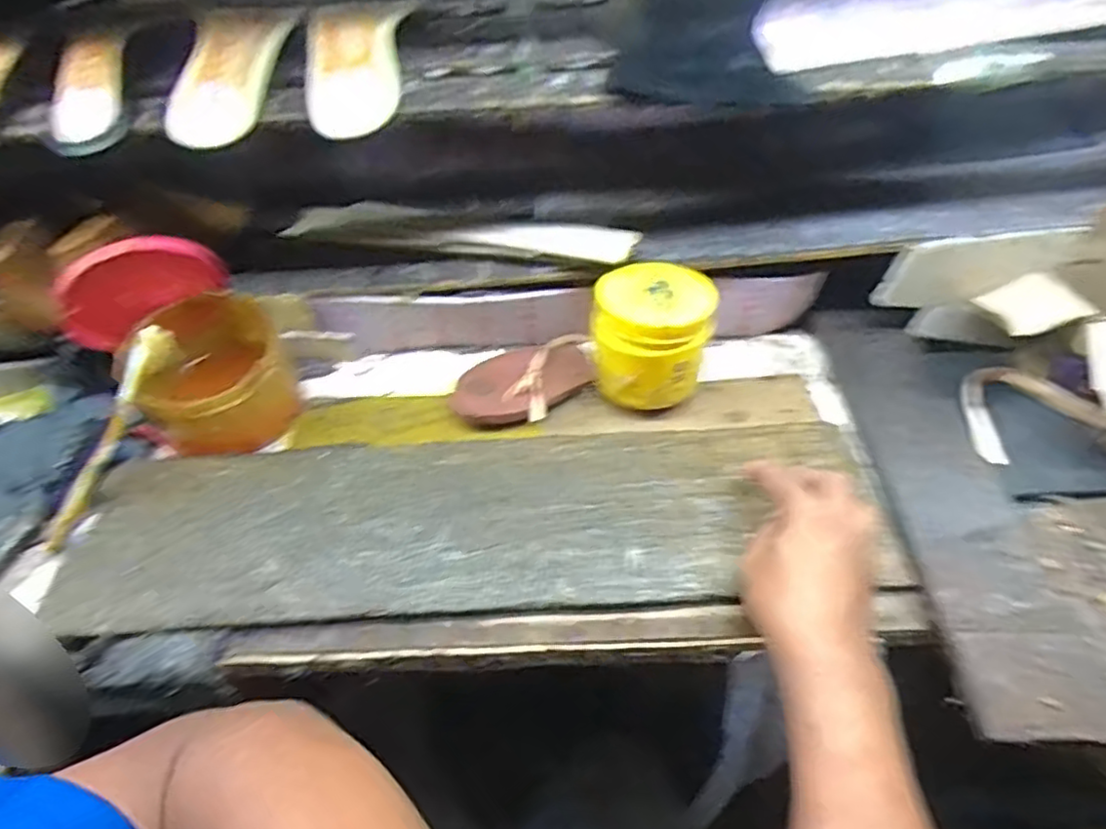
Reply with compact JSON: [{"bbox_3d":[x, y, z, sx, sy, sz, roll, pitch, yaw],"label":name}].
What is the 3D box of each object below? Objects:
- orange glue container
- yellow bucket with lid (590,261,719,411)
[{"bbox_3d":[-0.281,-0.029,0.558,0.116,0.088,0.120,-2,48,2],"label":"orange glue container"},{"bbox_3d":[0.083,-0.065,0.564,0.097,0.090,0.088,2,49,6],"label":"yellow bucket with lid"}]

